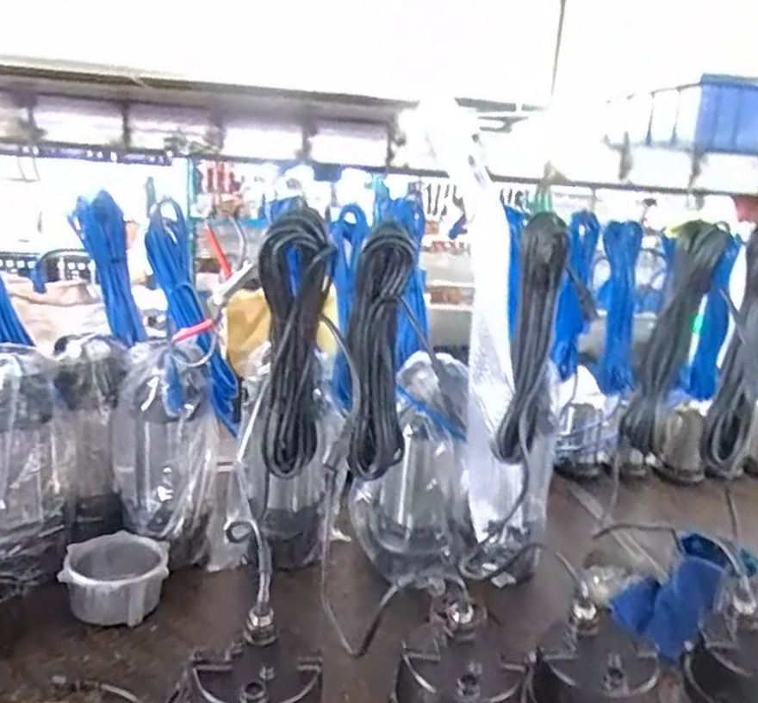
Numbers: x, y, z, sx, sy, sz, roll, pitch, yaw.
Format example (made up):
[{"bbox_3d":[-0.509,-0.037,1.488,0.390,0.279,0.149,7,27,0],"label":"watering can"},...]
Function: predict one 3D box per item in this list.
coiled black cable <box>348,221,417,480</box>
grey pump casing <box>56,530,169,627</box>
[{"bbox_3d":[-0.002,0.012,0.920,0.091,0.330,0.053,4,14,-2],"label":"coiled black cable"},{"bbox_3d":[-0.419,0.361,1.096,0.154,0.074,0.148,0,15,-18],"label":"grey pump casing"}]

